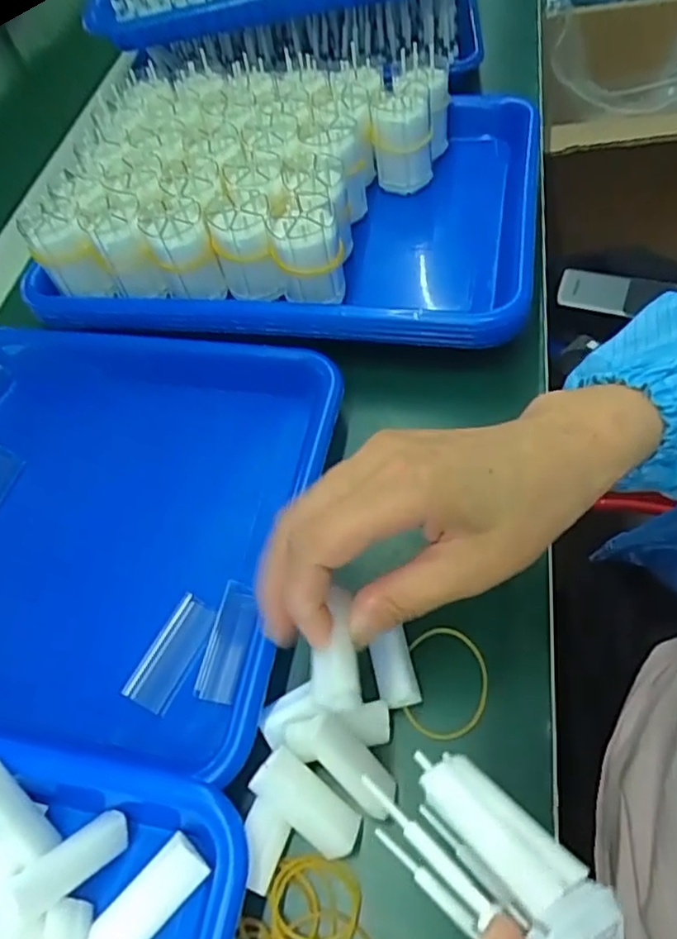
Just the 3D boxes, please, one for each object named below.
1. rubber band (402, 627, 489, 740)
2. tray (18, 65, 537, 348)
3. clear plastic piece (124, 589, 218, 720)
[{"bbox_3d":[0.050,0.097,0.295,0.036,0.004,0.049,5,62,10],"label":"rubber band"},{"bbox_3d":[-0.034,-0.190,0.441,0.316,0.063,0.239,1,57,10],"label":"tray"},{"bbox_3d":[-0.079,0.088,0.313,0.021,0.010,0.053,21,63,21],"label":"clear plastic piece"}]

